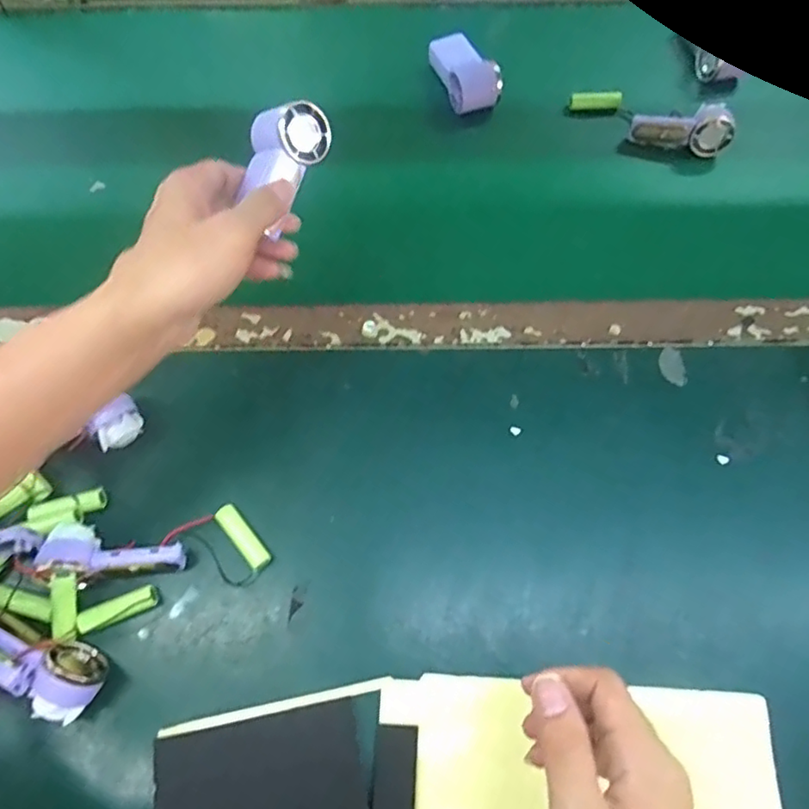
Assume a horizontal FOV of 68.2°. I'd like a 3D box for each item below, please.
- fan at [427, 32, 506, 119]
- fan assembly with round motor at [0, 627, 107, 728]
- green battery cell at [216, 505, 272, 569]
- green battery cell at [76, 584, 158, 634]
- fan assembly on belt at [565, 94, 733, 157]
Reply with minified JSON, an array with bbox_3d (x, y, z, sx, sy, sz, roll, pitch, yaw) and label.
[{"bbox_3d":[0.059,-0.333,0.603,0.051,0.034,0.089,-27,69,-11],"label":"fan"},{"bbox_3d":[-0.257,0.153,0.377,0.137,0.049,0.047,24,69,10],"label":"fan assembly with round motor"},{"bbox_3d":[-0.113,0.094,0.423,0.015,0.018,0.050,-40,72,-16],"label":"green battery cell"},{"bbox_3d":[-0.195,0.138,0.400,0.050,0.014,0.015,-23,68,-10],"label":"green battery cell"},{"bbox_3d":[0.241,-0.281,0.587,0.153,0.039,0.042,20,68,8],"label":"fan assembly on belt"}]

